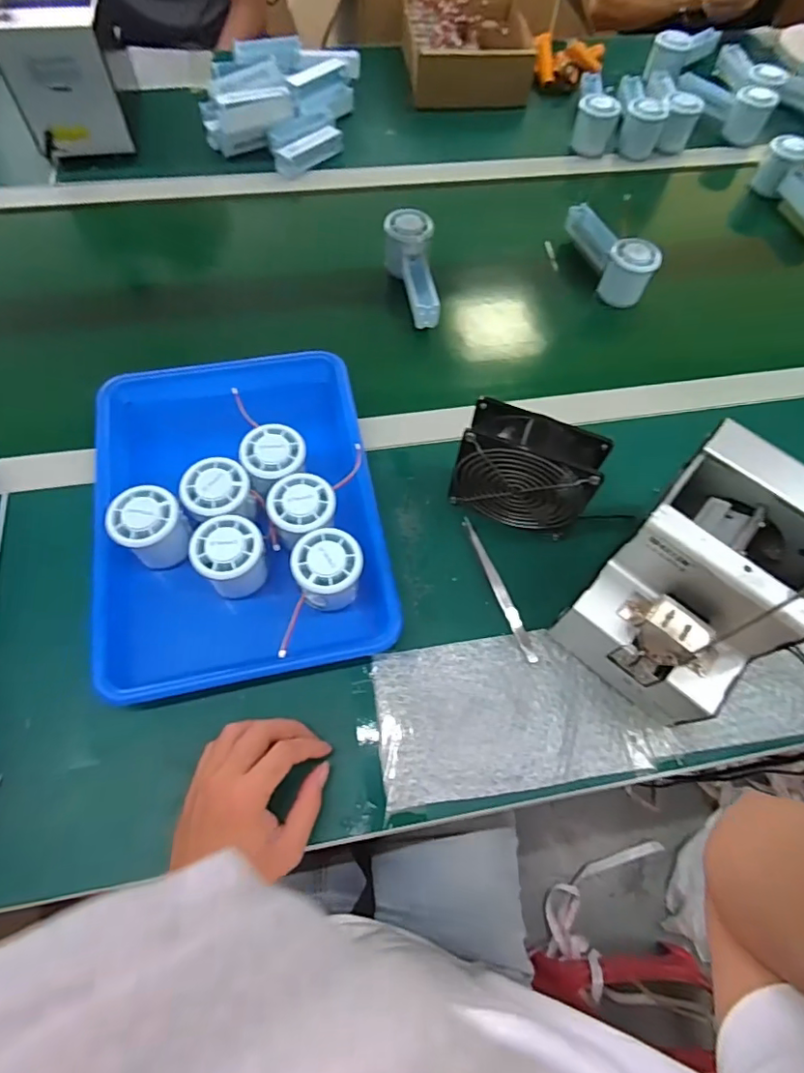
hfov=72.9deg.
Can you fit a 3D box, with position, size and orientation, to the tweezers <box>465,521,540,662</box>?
[{"bbox_3d":[0.089,0.047,0.501,0.011,0.006,0.144,-19,67,-10],"label":"tweezers"}]

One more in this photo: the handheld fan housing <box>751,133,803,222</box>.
[{"bbox_3d":[0.569,-0.498,0.779,0.045,0.071,0.157,-29,83,-14],"label":"handheld fan housing"}]

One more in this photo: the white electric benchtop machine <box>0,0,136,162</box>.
[{"bbox_3d":[-0.435,-0.608,0.709,0.118,0.140,0.118,-9,64,-7],"label":"white electric benchtop machine"}]

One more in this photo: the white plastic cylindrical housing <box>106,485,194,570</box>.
[{"bbox_3d":[-0.218,-0.006,0.483,0.054,0.067,0.054,0,65,-1],"label":"white plastic cylindrical housing"}]

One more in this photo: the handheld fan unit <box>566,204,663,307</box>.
[{"bbox_3d":[0.265,-0.373,0.694,0.053,0.064,0.168,-10,66,-6],"label":"handheld fan unit"}]

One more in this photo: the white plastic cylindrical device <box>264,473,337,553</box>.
[{"bbox_3d":[-0.089,-0.022,0.487,0.058,0.041,0.055,0,65,-1],"label":"white plastic cylindrical device"}]

